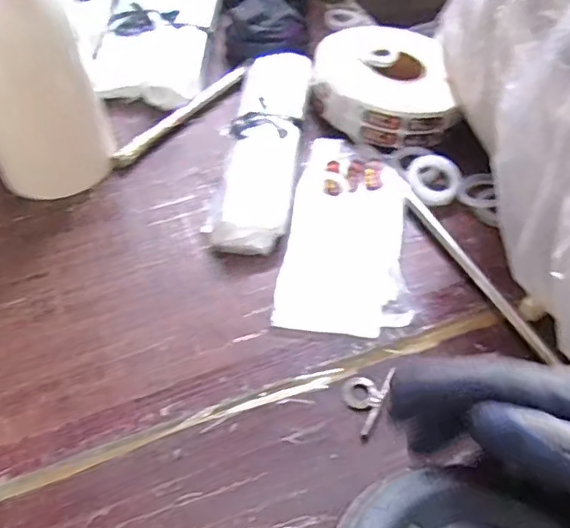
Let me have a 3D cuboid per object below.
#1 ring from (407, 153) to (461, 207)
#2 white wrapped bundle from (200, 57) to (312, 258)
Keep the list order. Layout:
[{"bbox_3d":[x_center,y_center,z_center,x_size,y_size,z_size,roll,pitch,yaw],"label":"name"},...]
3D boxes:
[{"bbox_3d":[0.177,-0.104,0.682,0.064,0.009,0.071,33,58,23],"label":"ring"},{"bbox_3d":[-0.025,-0.150,0.718,0.094,0.044,0.333,6,51,4],"label":"white wrapped bundle"}]

